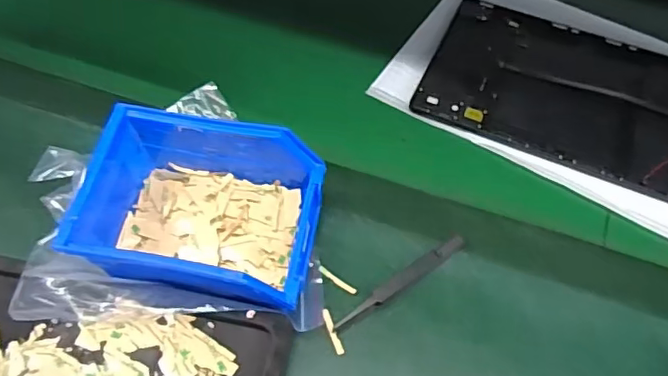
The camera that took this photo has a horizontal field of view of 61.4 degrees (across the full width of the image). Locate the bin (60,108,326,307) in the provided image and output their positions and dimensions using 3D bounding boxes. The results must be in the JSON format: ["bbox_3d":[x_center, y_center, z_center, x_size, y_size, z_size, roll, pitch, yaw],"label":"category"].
[{"bbox_3d":[-0.083,0.014,0.381,0.142,0.077,0.126,10,57,6],"label":"bin"}]

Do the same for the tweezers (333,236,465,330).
[{"bbox_3d":[0.047,0.063,0.386,0.110,0.005,0.012,-30,63,-20],"label":"tweezers"}]

